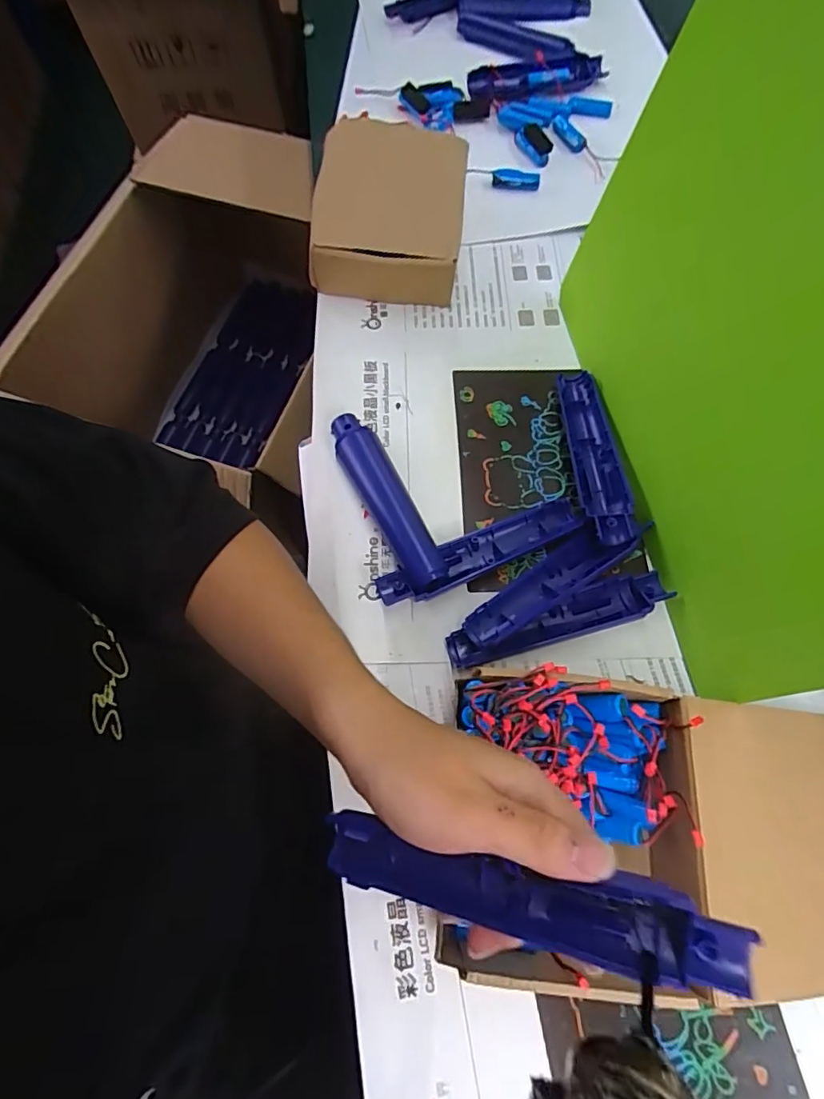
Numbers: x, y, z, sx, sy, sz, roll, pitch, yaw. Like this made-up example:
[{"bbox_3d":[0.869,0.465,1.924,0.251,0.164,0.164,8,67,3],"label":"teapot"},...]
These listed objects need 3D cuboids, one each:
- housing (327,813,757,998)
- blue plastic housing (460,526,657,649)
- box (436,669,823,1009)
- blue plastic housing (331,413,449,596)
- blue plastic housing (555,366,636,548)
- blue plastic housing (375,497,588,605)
[{"bbox_3d":[0.042,0.142,0.222,0.167,0.025,0.033,3,66,20],"label":"housing"},{"bbox_3d":[0.109,0.021,0.404,0.156,0.028,0.035,-33,72,-11],"label":"blue plastic housing"},{"bbox_3d":[0.176,0.172,0.330,0.302,0.068,0.171,5,69,3],"label":"box"},{"bbox_3d":[-0.021,-0.041,0.435,0.034,0.024,0.172,-27,71,-8],"label":"blue plastic housing"},{"bbox_3d":[0.153,-0.082,0.452,0.039,0.024,0.169,-3,69,1],"label":"blue plastic housing"},{"bbox_3d":[0.055,0.002,0.421,0.169,0.024,0.034,-25,71,-8],"label":"blue plastic housing"}]

